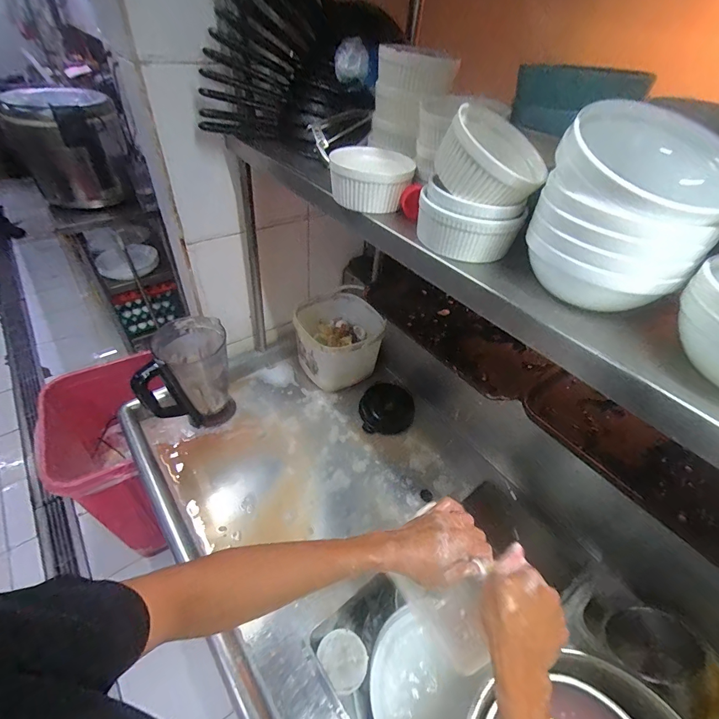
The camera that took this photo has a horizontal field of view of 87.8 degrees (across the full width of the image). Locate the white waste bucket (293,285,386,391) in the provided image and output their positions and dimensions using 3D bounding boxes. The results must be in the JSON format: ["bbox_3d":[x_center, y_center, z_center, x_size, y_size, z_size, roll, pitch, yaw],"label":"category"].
[{"bbox_3d":[-0.059,-0.052,1.062,0.239,0.180,0.241,3,43,-4],"label":"white waste bucket"}]

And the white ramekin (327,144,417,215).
[{"bbox_3d":[0.014,-0.233,0.487,0.101,0.053,0.107,3,43,-4],"label":"white ramekin"}]

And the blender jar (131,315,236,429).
[{"bbox_3d":[-0.390,0.051,0.863,0.183,0.242,0.151,-13,47,-19],"label":"blender jar"}]

